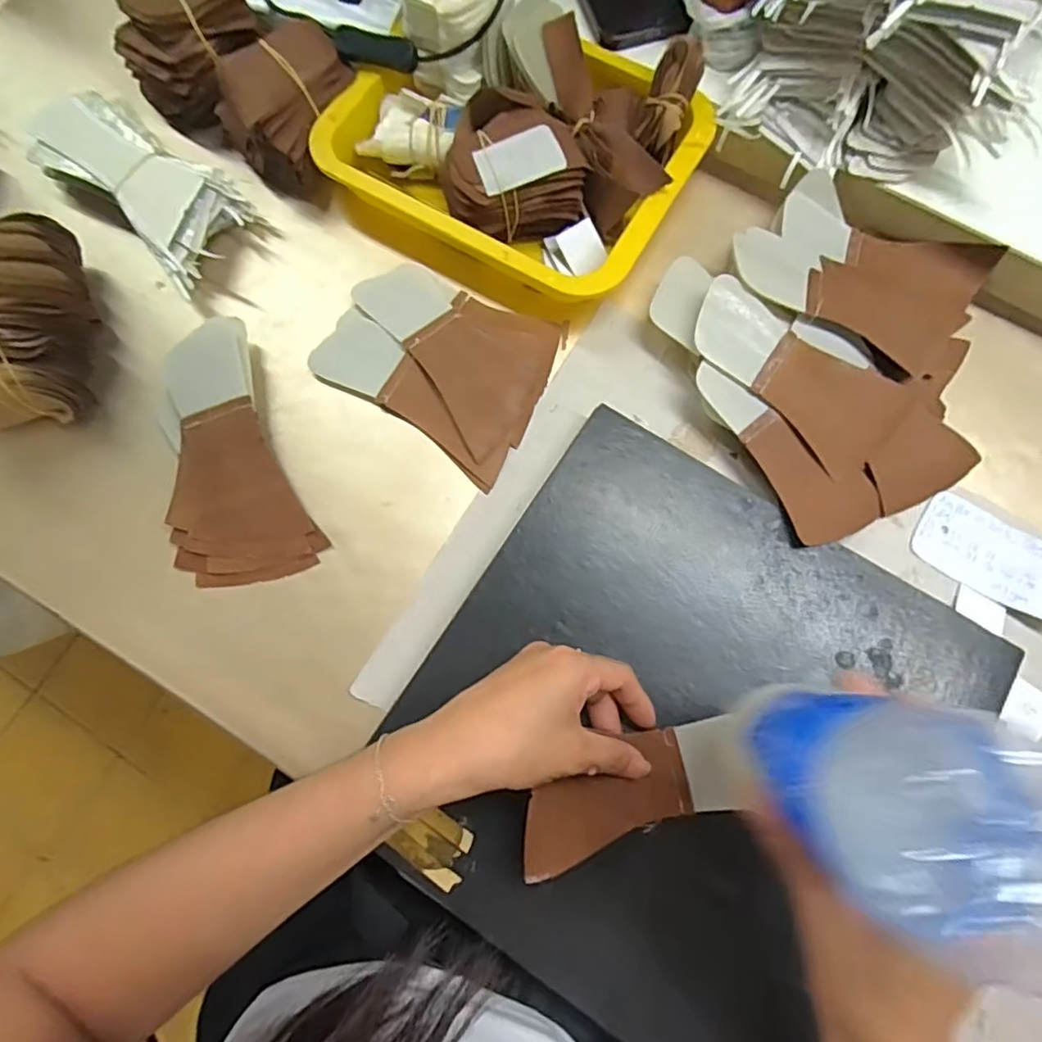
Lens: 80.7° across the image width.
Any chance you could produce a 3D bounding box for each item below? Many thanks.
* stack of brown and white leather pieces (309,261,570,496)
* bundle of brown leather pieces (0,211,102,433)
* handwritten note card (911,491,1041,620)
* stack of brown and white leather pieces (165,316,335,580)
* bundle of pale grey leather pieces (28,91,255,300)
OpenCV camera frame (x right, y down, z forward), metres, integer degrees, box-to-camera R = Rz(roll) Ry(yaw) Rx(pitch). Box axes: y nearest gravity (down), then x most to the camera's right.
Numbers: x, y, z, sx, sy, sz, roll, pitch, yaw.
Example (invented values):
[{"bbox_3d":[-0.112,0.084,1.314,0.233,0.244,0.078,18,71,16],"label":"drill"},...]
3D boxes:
[{"bbox_3d":[-0.063,-0.112,0.440,0.157,0.015,0.126,23,78,6],"label":"stack of brown and white leather pieces"},{"bbox_3d":[-0.350,-0.138,0.420,0.090,0.078,0.137,-10,77,-2],"label":"bundle of brown leather pieces"},{"bbox_3d":[0.312,0.024,0.396,0.100,0.016,0.053,30,79,8],"label":"handwritten note card"},{"bbox_3d":[-0.209,-0.043,0.422,0.091,0.030,0.182,-23,77,-4],"label":"stack of brown and white leather pieces"},{"bbox_3d":[-0.290,-0.259,0.467,0.183,0.044,0.083,40,80,9],"label":"bundle of pale grey leather pieces"}]

